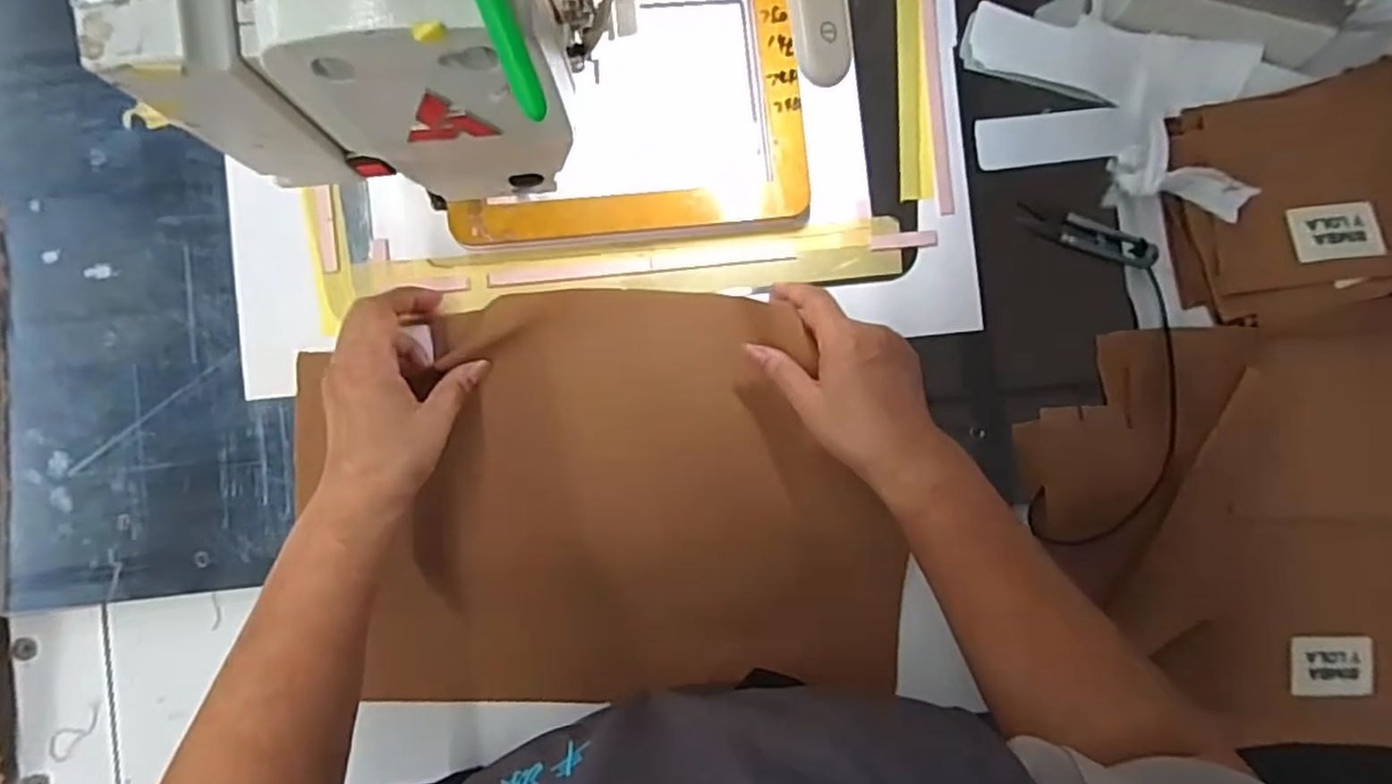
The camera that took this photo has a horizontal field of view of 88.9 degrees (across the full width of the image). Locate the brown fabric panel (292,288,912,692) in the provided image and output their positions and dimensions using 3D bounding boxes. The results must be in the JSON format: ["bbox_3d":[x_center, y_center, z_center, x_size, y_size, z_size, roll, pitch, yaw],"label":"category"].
[{"bbox_3d":[-0.059,0.072,0.480,0.391,0.030,0.271,-1,89,-3],"label":"brown fabric panel"}]

